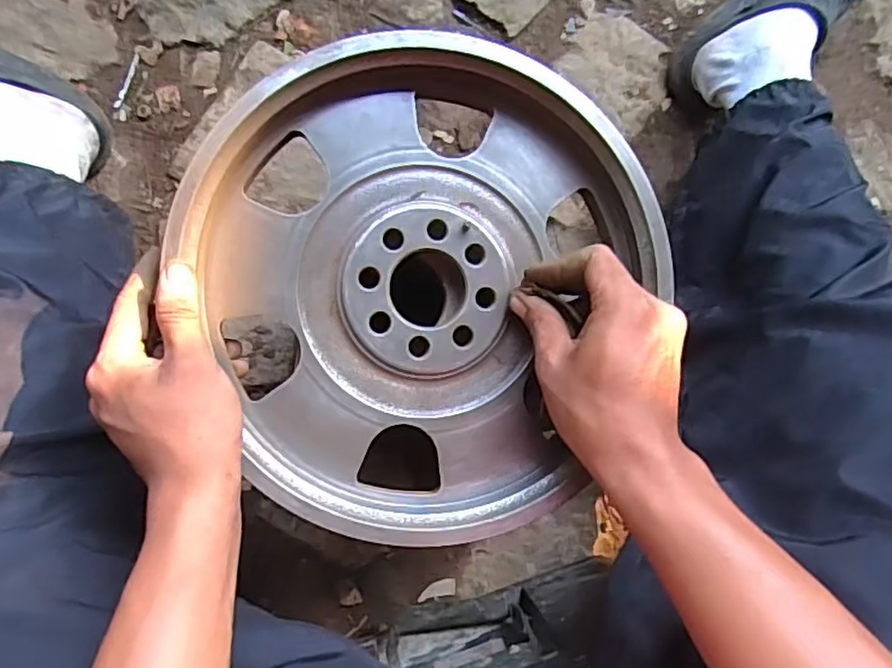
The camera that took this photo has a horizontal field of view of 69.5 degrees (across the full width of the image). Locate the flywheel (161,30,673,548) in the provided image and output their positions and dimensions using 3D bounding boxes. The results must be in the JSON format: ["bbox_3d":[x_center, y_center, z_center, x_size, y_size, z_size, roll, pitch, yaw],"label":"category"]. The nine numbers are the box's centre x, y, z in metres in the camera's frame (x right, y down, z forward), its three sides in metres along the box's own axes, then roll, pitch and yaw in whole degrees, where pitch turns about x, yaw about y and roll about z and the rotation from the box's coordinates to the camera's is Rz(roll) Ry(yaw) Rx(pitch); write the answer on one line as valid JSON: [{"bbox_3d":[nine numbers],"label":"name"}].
[{"bbox_3d":[0.000,-0.027,0.405,0.277,0.049,0.288,1,83,-7],"label":"flywheel"}]

